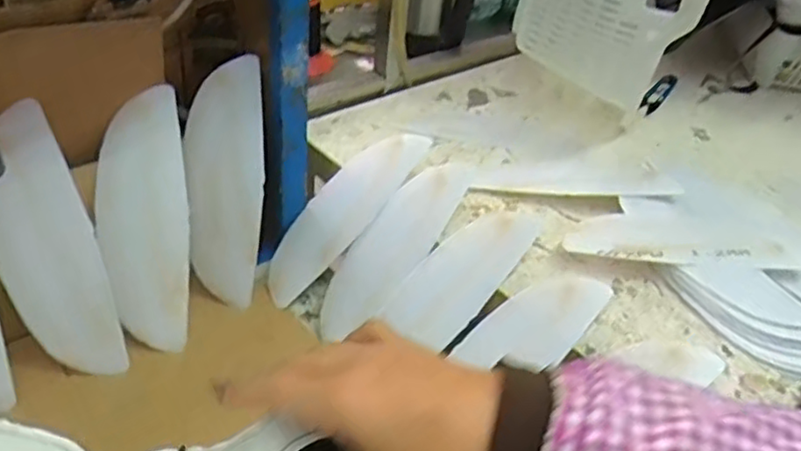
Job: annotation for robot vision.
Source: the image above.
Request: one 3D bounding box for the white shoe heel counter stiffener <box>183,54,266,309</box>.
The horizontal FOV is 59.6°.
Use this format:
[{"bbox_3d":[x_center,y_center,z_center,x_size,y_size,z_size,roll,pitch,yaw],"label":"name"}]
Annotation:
[{"bbox_3d":[-0.157,-0.038,0.632,0.068,0.215,0.006,-2,6,-1],"label":"white shoe heel counter stiffener"}]

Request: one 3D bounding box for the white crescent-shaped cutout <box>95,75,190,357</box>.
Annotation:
[{"bbox_3d":[-0.217,-0.006,0.593,0.071,0.215,0.008,-3,-2,-13],"label":"white crescent-shaped cutout"}]

